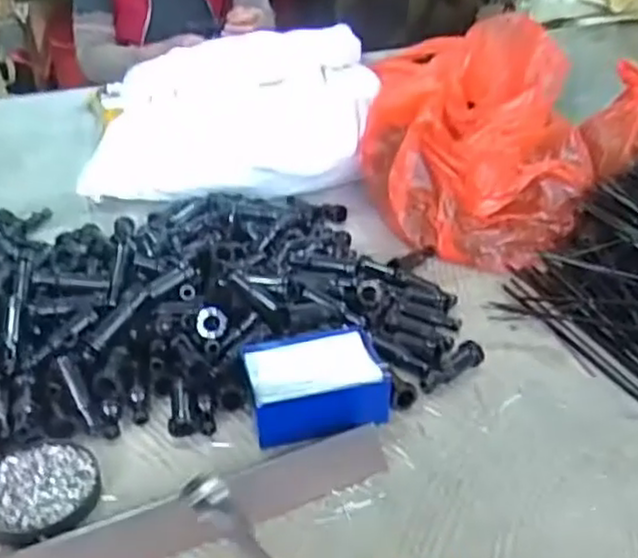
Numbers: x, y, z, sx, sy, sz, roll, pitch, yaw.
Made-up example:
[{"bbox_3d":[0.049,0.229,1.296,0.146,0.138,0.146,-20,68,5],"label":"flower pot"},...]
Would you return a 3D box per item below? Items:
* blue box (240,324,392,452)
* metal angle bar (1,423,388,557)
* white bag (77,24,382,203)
[{"bbox_3d":[-0.003,0.084,0.575,0.110,0.040,0.092,-9,31,-13],"label":"blue box"},{"bbox_3d":[-0.079,0.156,0.476,0.280,0.021,0.035,-15,36,-21],"label":"metal angle bar"},{"bbox_3d":[-0.107,-0.201,0.890,0.383,0.172,0.123,-8,34,-11],"label":"white bag"}]

